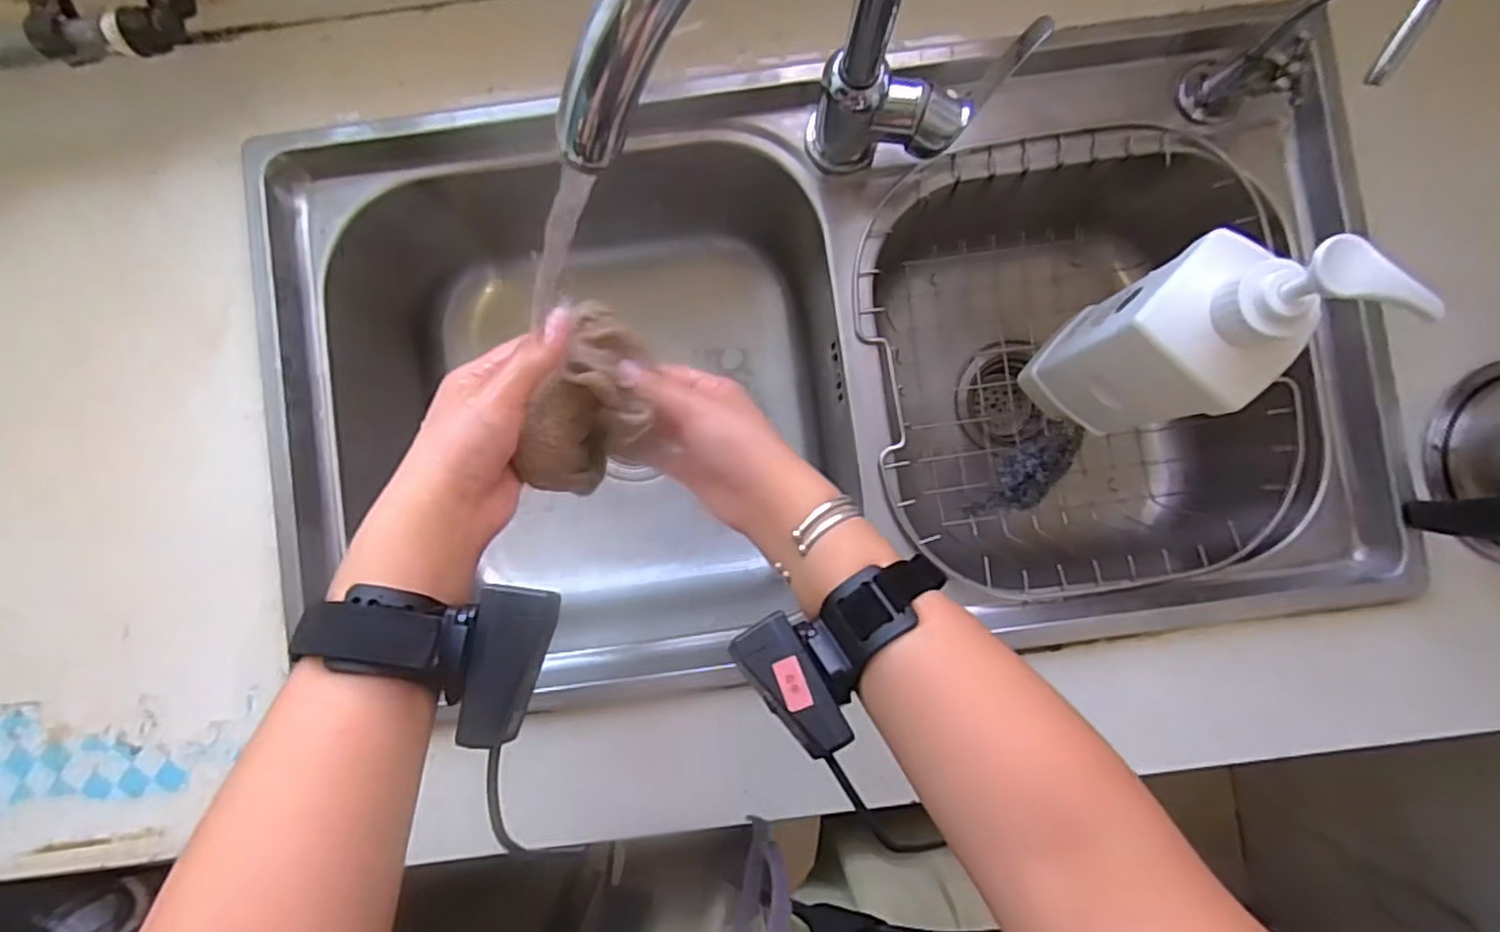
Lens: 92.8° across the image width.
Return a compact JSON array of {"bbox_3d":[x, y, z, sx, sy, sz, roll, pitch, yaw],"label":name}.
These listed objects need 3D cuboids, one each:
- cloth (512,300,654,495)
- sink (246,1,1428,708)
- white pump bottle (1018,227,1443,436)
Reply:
[{"bbox_3d":[-0.085,-0.035,0.414,0.056,0.067,0.107,16,87,1],"label":"cloth"},{"bbox_3d":[0.047,-0.063,0.589,0.740,0.244,0.407,-8,88,1],"label":"sink"},{"bbox_3d":[0.261,-0.077,0.436,0.082,0.258,0.087,-33,88,0],"label":"white pump bottle"}]

